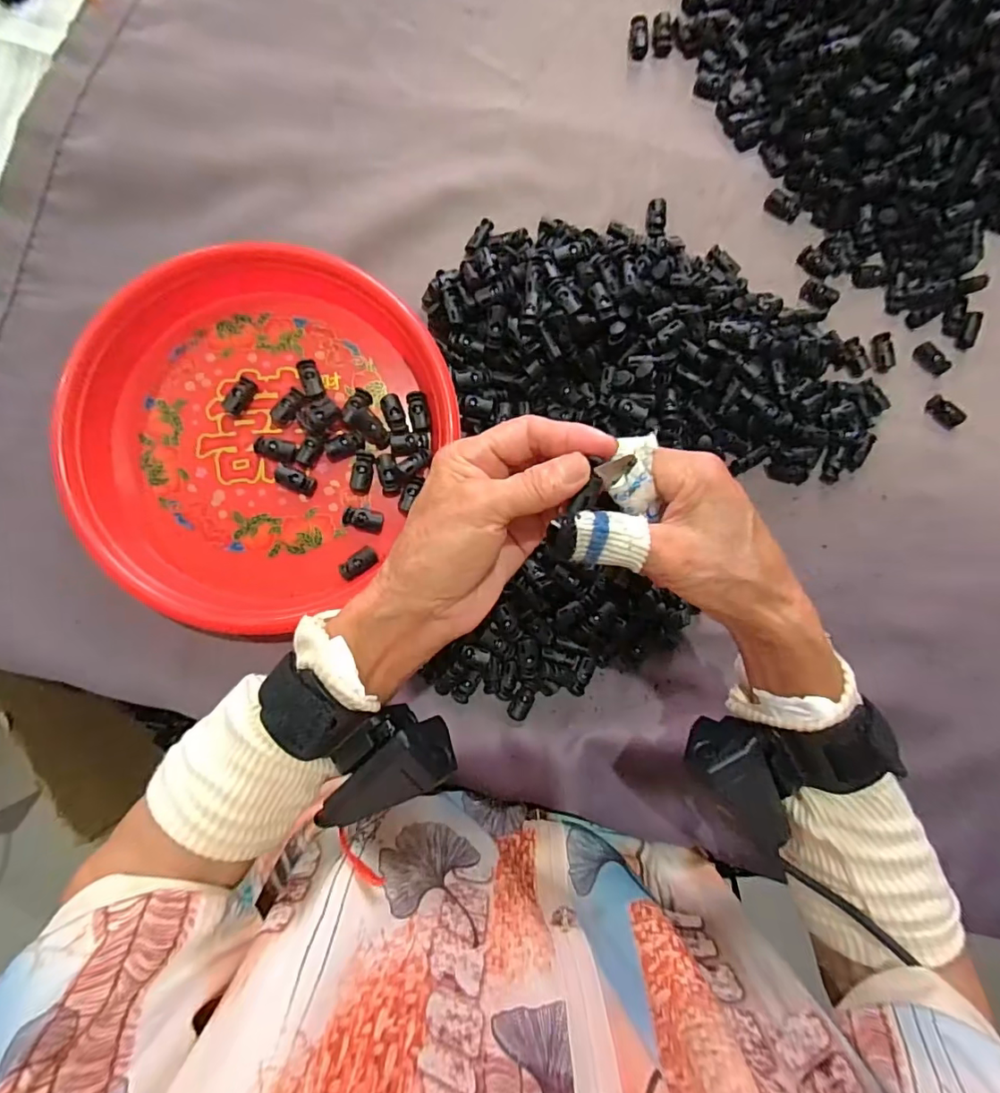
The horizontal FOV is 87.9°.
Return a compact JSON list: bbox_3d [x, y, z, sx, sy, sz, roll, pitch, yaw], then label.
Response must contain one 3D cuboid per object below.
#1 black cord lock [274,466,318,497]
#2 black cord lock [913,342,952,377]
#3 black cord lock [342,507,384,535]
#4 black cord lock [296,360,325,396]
[{"bbox_3d":[-0.144,-0.047,0.365,0.030,0.009,0.013,24,85,-2],"label":"black cord lock"},{"bbox_3d":[0.337,-0.146,0.404,0.014,0.009,0.028,-38,90,-5],"label":"black cord lock"},{"bbox_3d":[-0.097,-0.019,0.366,0.027,0.010,0.015,14,86,-3],"label":"black cord lock"},{"bbox_3d":[-0.134,-0.120,0.369,0.013,0.011,0.025,-18,88,-5],"label":"black cord lock"}]

